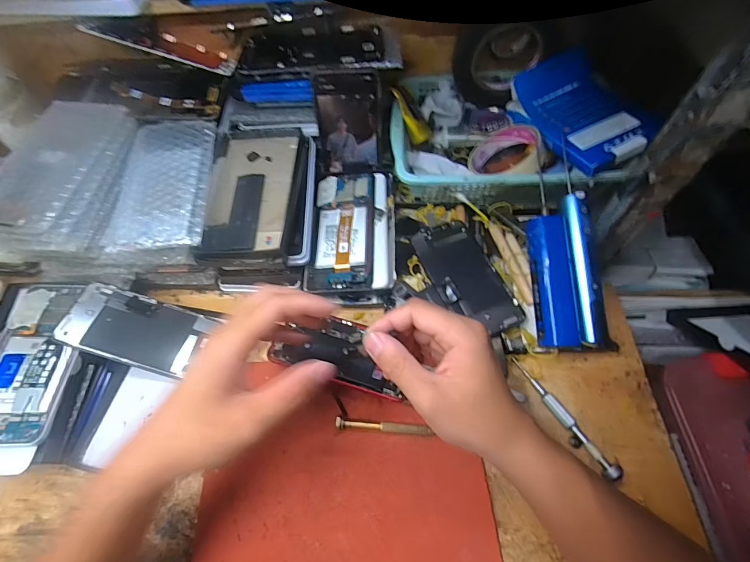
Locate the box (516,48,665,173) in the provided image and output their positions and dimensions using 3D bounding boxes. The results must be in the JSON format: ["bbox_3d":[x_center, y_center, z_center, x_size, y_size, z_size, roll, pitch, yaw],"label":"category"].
[{"bbox_3d":[0.240,-0.197,0.428,0.096,0.032,0.167,-16,61,-4],"label":"box"}]

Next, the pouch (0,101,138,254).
[{"bbox_3d":[-0.325,-0.116,0.379,0.103,0.028,0.174,4,62,7],"label":"pouch"}]

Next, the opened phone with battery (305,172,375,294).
[{"bbox_3d":[-0.037,-0.063,0.435,0.073,0.012,0.159,0,61,5],"label":"opened phone with battery"}]

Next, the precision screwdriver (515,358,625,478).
[{"bbox_3d":[0.176,0.124,0.340,0.013,0.019,0.123,-29,63,-11],"label":"precision screwdriver"}]

